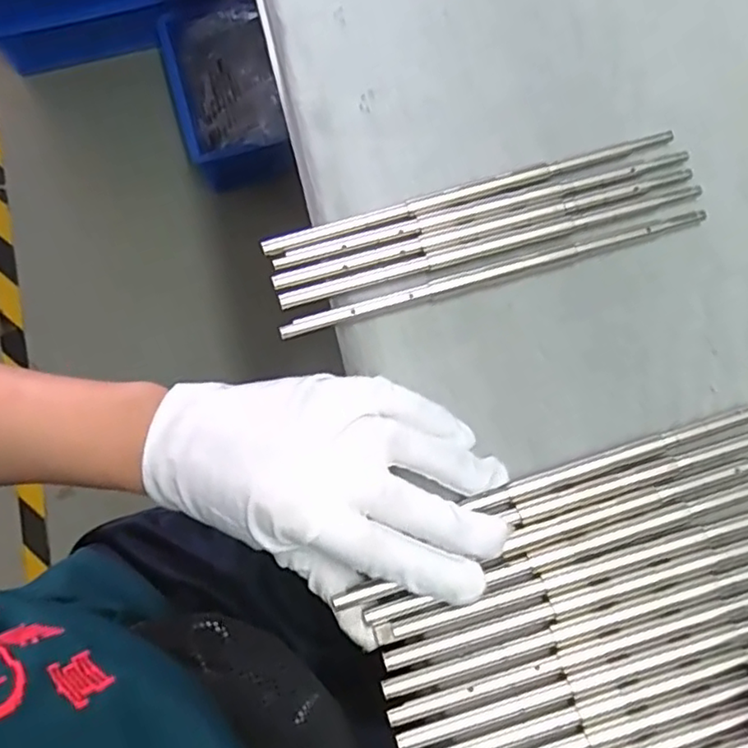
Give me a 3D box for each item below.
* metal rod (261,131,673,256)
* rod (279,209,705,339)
[{"bbox_3d":[0.049,-0.090,0.313,0.210,0.004,0.008,-17,76,-5],"label":"metal rod"},{"bbox_3d":[0.059,-0.050,0.304,0.210,0.006,0.010,-16,76,-4],"label":"rod"}]

